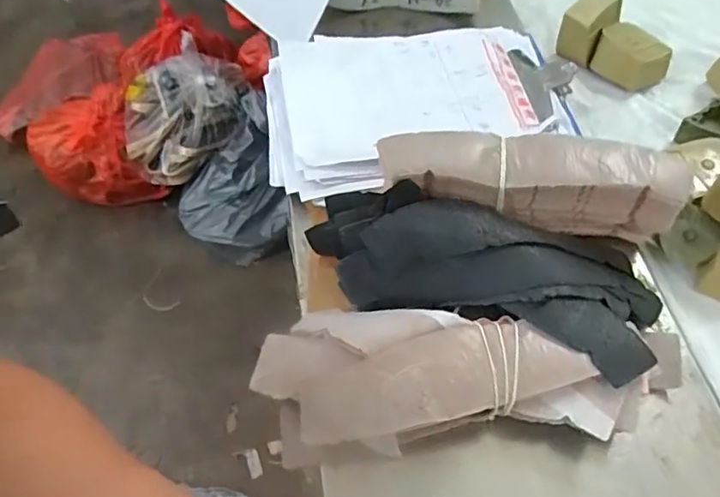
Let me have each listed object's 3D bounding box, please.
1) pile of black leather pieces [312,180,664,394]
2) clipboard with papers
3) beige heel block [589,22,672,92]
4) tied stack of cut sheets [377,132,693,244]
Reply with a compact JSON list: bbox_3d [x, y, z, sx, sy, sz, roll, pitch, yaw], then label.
[{"bbox_3d":[0.076,0.007,0.352,0.214,0.046,0.100,19,59,10],"label":"pile of black leather pieces"},{"bbox_3d":[0.043,-0.121,0.465,0.246,0.035,0.156,-15,60,-11],"label":"clipboard with papers"},{"bbox_3d":[0.241,-0.170,0.506,0.061,0.028,0.047,28,61,15],"label":"beige heel block"},{"bbox_3d":[0.105,-0.040,0.368,0.183,0.063,0.041,5,58,1],"label":"tied stack of cut sheets"}]

